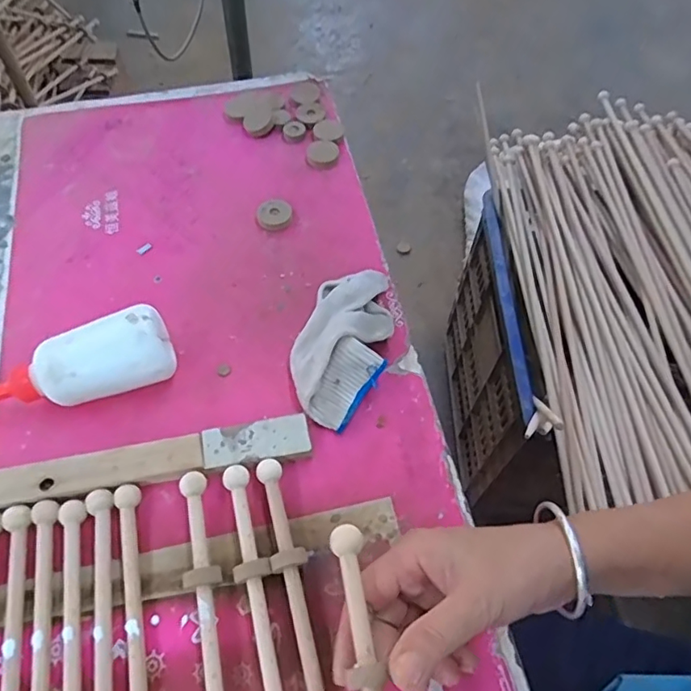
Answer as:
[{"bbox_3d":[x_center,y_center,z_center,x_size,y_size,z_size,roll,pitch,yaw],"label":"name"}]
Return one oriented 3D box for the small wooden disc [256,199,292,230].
[{"bbox_3d":[-0.072,-0.133,0.552,0.034,0.010,0.033,0,59,-1],"label":"small wooden disc"}]

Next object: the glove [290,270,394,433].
[{"bbox_3d":[0.000,-0.004,0.464,0.078,0.038,0.143,21,61,11],"label":"glove"}]

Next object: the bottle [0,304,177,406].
[{"bbox_3d":[-0.228,0.022,0.432,0.176,0.059,0.052,-14,60,-9],"label":"bottle"}]

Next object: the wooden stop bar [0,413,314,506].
[{"bbox_3d":[-0.171,0.094,0.409,0.289,0.018,0.032,-11,60,-7],"label":"wooden stop bar"}]

